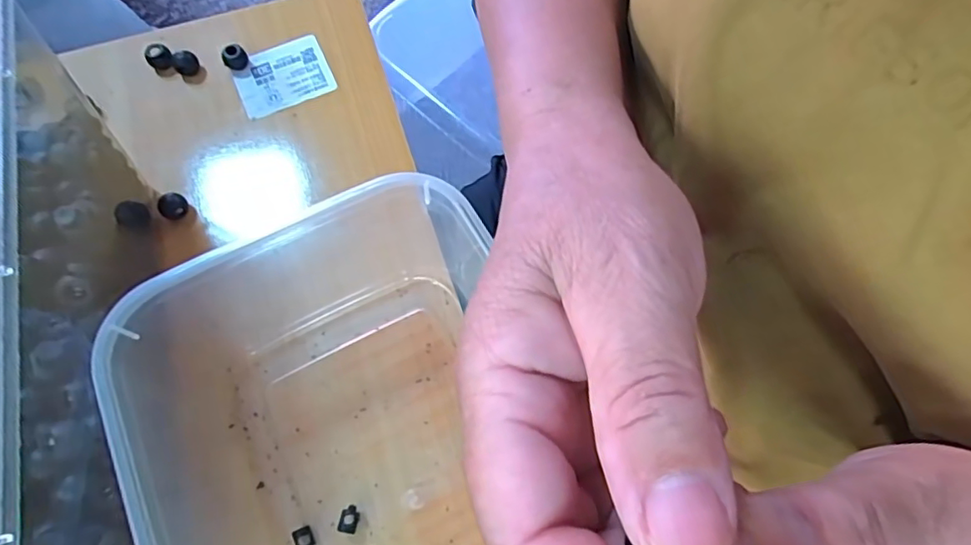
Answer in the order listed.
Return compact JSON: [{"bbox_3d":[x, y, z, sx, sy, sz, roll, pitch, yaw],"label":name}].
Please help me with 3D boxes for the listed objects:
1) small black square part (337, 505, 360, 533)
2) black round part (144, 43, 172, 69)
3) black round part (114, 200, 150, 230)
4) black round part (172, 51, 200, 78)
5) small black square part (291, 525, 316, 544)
[{"bbox_3d":[-0.065,0.118,0.277,0.009,0.005,0.012,5,69,3],"label":"small black square part"},{"bbox_3d":[-0.210,-0.139,0.373,0.015,0.011,0.014,0,69,1],"label":"black round part"},{"bbox_3d":[-0.202,-0.033,0.332,0.013,0.014,0.015,10,70,4],"label":"black round part"},{"bbox_3d":[-0.195,-0.136,0.375,0.015,0.012,0.013,-37,73,-12],"label":"black round part"},{"bbox_3d":[-0.087,0.128,0.276,0.008,0.006,0.013,-21,70,-7],"label":"small black square part"}]

